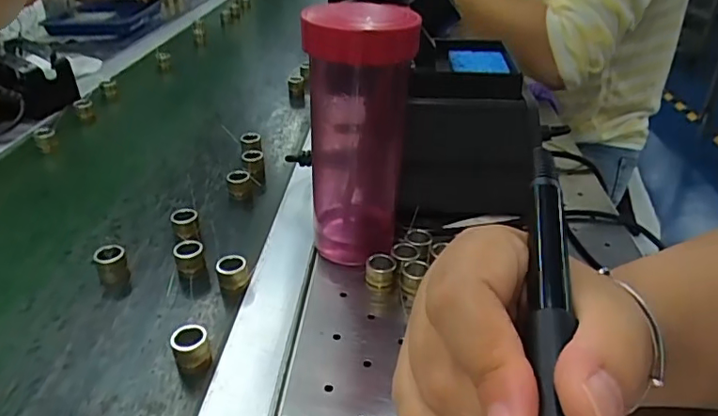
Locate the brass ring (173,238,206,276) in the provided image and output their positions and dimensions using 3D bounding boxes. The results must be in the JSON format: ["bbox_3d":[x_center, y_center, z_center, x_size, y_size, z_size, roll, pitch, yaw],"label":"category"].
[{"bbox_3d":[-0.121,0.038,0.393,0.020,0.024,0.020,0,30,0],"label":"brass ring"}]

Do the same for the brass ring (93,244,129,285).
[{"bbox_3d":[-0.175,0.041,0.389,0.020,0.025,0.016,-17,34,-27],"label":"brass ring"}]

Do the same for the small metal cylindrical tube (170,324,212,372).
[{"bbox_3d":[-0.094,0.081,0.310,0.018,0.022,0.020,-13,32,-21],"label":"small metal cylindrical tube"}]

